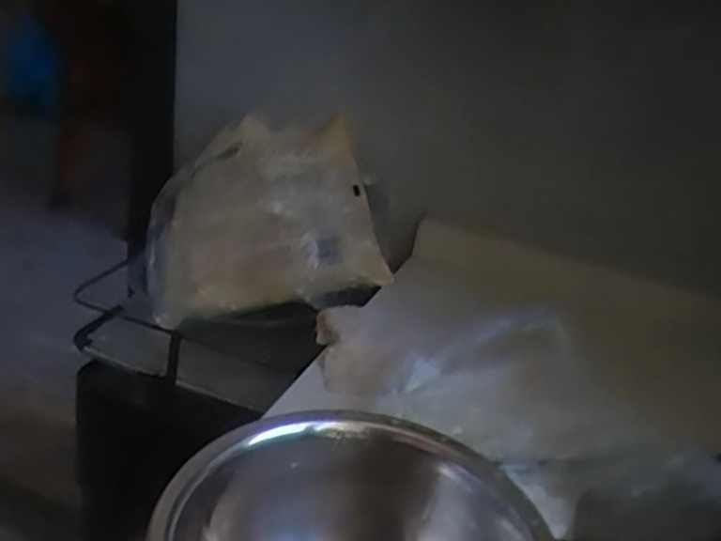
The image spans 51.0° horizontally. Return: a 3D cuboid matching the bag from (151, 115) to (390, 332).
[{"bbox_3d":[-0.109,-0.056,0.835,0.242,0.172,0.190,1,27,-15],"label":"bag"}]

